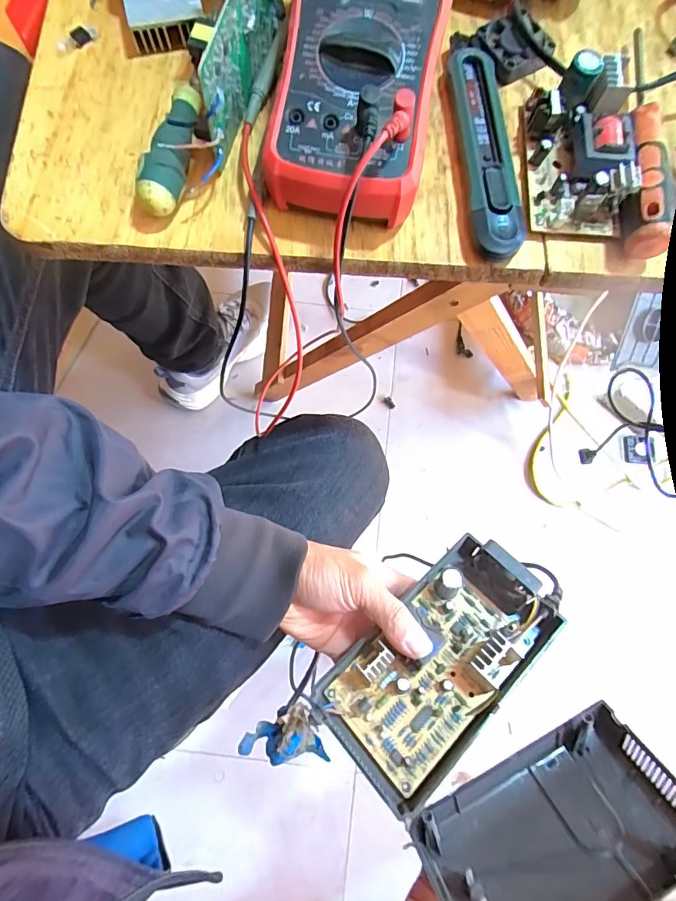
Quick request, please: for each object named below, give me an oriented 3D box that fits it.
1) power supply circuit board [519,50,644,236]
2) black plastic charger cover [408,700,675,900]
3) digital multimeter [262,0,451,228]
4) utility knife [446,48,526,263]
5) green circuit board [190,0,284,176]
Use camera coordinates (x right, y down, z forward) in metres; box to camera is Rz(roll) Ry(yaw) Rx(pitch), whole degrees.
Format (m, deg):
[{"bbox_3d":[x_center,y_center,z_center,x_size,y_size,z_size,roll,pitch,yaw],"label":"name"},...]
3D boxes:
[{"bbox_3d":[0.145,-0.180,0.262,0.055,0.032,0.096,2,78,-1],"label":"power supply circuit board"},{"bbox_3d":[0.152,0.267,0.307,0.179,0.032,0.101,-22,36,-10],"label":"black plastic charger cover"},{"bbox_3d":[0.012,-0.223,0.260,0.090,0.059,0.186,10,78,1],"label":"digital multimeter"},{"bbox_3d":[0.094,-0.185,0.274,0.034,0.020,0.145,-4,78,-2],"label":"utility knife"},{"bbox_3d":[-0.069,-0.238,0.255,0.039,0.064,0.130,15,80,1],"label":"green circuit board"}]

